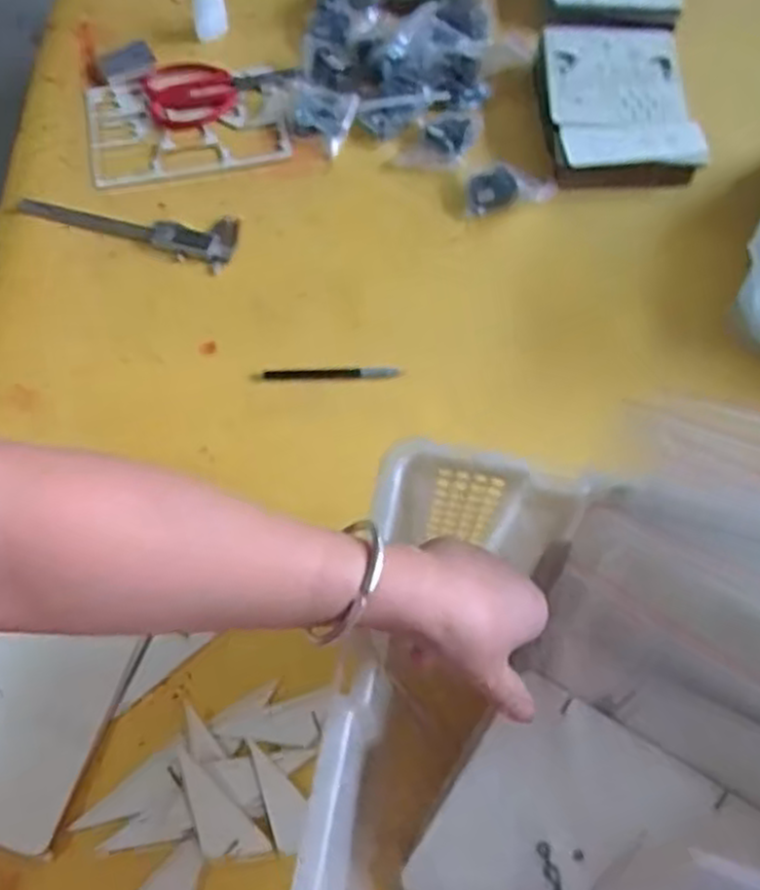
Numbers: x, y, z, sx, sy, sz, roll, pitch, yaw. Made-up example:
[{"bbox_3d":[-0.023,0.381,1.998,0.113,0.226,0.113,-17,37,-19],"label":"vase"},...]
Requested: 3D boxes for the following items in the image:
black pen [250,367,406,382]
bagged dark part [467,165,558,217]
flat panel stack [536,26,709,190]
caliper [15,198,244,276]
[{"bbox_3d":[-0.048,-0.066,0.720,0.137,0.004,0.011,-1,65,-1],"label":"black pen"},{"bbox_3d":[0.136,-0.267,0.803,0.088,0.024,0.042,-3,65,-2],"label":"bagged dark part"},{"bbox_3d":[0.250,-0.368,0.832,0.158,0.043,0.202,-4,65,-3],"label":"flat panel stack"},{"bbox_3d":[-0.257,-0.221,0.787,0.231,0.014,0.058,10,65,4],"label":"caliper"}]

